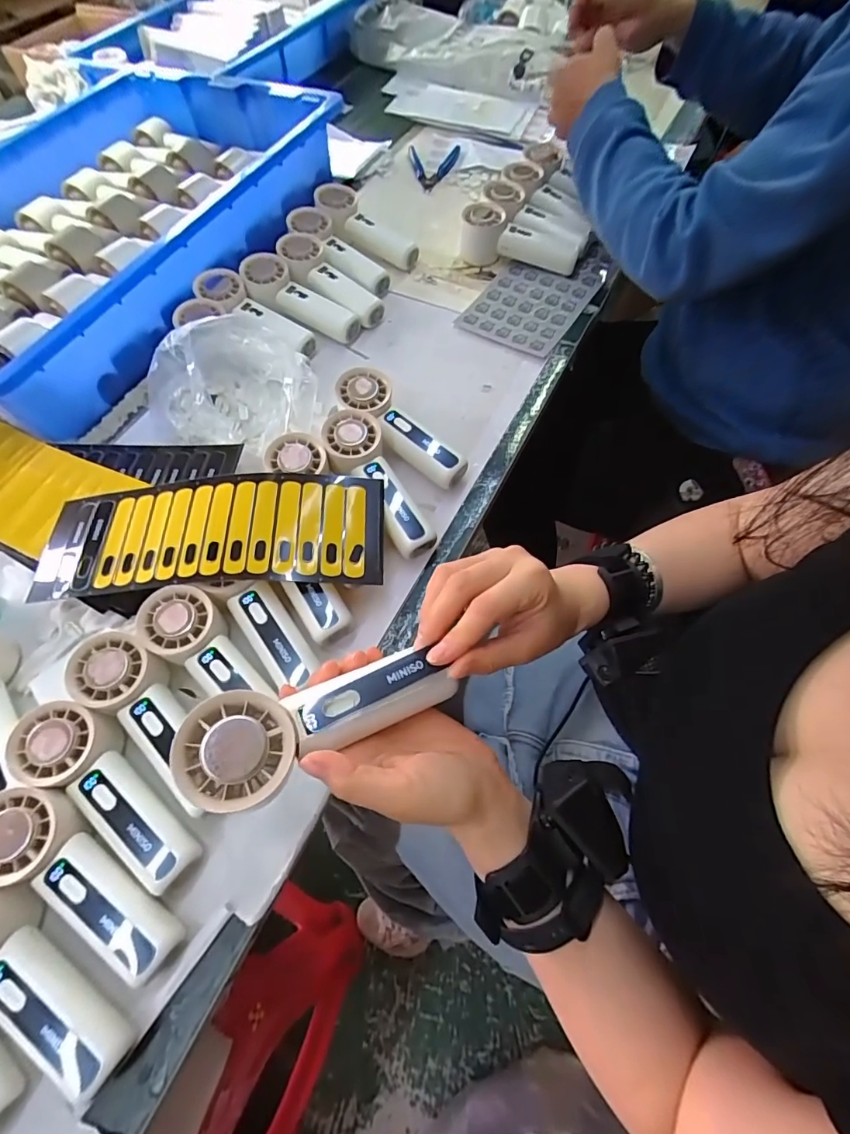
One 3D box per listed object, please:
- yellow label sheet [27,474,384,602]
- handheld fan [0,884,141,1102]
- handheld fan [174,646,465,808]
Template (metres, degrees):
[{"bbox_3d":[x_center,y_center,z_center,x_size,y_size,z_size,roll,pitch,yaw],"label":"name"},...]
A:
[{"bbox_3d":[-0.186,-0.030,0.424,0.291,0.023,0.103,-3,62,2],"label":"yellow label sheet"},{"bbox_3d":[-0.246,0.250,0.299,0.149,0.030,0.063,32,68,5],"label":"handheld fan"},{"bbox_3d":[-0.056,0.083,0.264,0.140,0.030,0.052,-15,61,-21],"label":"handheld fan"}]

